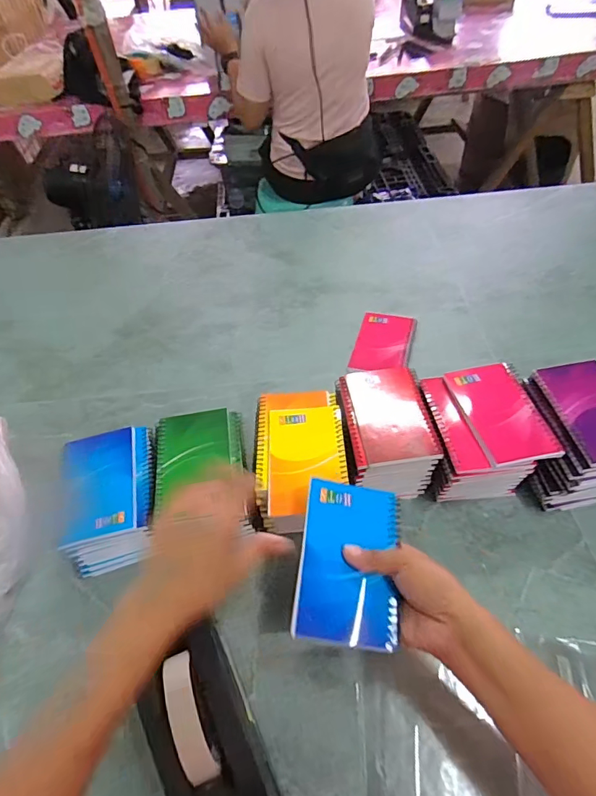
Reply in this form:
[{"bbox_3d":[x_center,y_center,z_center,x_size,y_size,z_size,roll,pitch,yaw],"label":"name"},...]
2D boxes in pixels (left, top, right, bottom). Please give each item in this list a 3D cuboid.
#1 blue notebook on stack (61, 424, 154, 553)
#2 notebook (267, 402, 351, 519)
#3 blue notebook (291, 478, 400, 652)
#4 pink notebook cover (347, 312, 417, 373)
[{"bbox_3d":[-0.204,0.090,0.497,0.094,0.013,0.129,-15,52,-9],"label":"blue notebook on stack"},{"bbox_3d":[0.009,0.059,0.487,0.080,0.006,0.123,-3,51,1],"label":"notebook"},{"bbox_3d":[0.044,0.137,0.390,0.083,0.012,0.129,9,64,-4],"label":"blue notebook"},{"bbox_3d":[0.134,-0.084,0.717,0.084,0.015,0.136,12,53,12],"label":"pink notebook cover"}]

